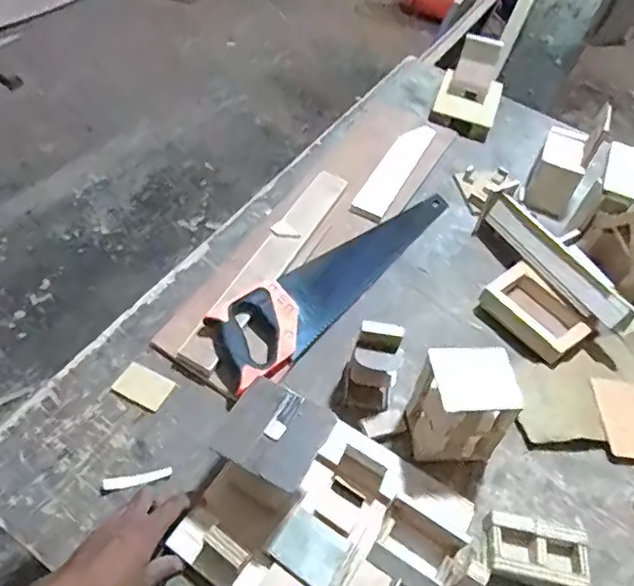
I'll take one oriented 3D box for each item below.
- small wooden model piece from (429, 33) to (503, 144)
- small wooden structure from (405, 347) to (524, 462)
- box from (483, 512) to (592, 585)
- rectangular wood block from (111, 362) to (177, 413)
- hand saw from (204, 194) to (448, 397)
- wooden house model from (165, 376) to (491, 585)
[{"bbox_3d":[0.324,-0.426,1.171,0.134,0.107,0.194,23,53,6],"label":"small wooden model piece"},{"bbox_3d":[0.176,0.138,0.695,0.108,0.137,0.098,-1,54,-11],"label":"small wooden structure"},{"bbox_3d":[0.252,0.303,0.659,0.128,0.034,0.071,15,52,0],"label":"box"},{"bbox_3d":[-0.222,0.121,0.728,0.064,0.011,0.047,23,53,9],"label":"rectangular wood block"},{"bbox_3d":[0.049,-0.032,0.874,0.514,0.030,0.119,-34,78,-35],"label":"hand saw"},{"bbox_3d":[0.014,0.247,0.617,0.282,0.116,0.236,31,59,17],"label":"wooden house model"}]

